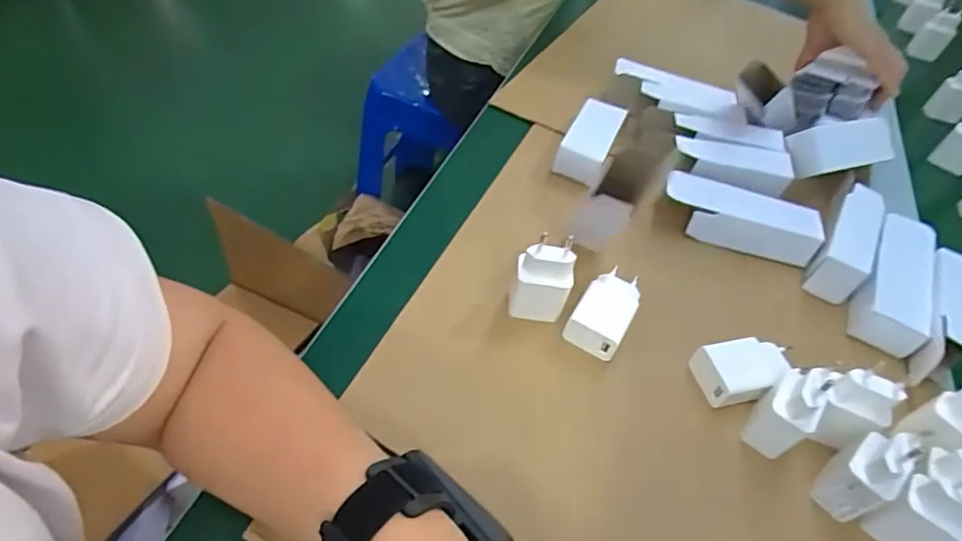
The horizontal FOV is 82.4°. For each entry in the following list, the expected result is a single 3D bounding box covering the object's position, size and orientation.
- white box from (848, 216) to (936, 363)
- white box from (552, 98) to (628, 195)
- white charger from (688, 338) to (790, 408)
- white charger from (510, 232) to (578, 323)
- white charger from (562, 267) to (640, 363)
[{"bbox_3d":[0.346,0.004,0.460,0.048,0.034,0.137,29,52,14],"label":"white box"},{"bbox_3d":[0.105,-0.123,0.531,0.047,0.035,0.095,22,52,6],"label":"white box"},{"bbox_3d":[0.186,0.072,0.393,0.067,0.026,0.038,-6,52,-15],"label":"white charger"},{"bbox_3d":[0.045,0.006,0.394,0.039,0.072,0.021,12,49,0],"label":"white charger"},{"bbox_3d":[0.094,0.029,0.414,0.039,0.030,0.071,28,51,13],"label":"white charger"}]

